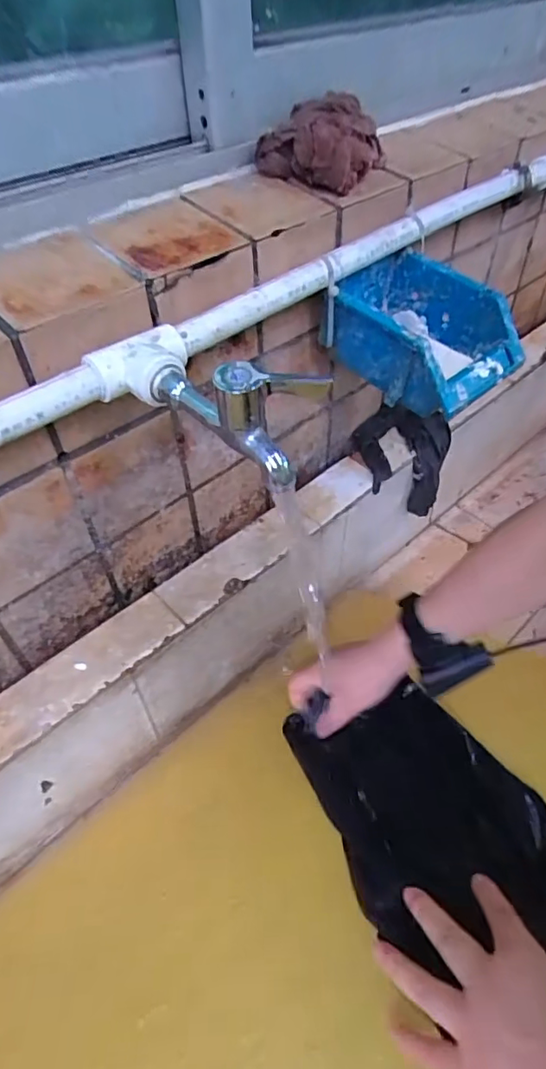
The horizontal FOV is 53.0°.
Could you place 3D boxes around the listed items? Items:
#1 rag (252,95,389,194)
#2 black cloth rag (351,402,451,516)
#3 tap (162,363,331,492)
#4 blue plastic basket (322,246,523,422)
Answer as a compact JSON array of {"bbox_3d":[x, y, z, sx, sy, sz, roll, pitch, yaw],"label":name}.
[{"bbox_3d":[0.047,-0.370,0.514,0.097,0.052,0.128,16,50,16],"label":"rag"},{"bbox_3d":[0.164,-0.087,0.705,0.128,0.101,0.102,-15,49,-11],"label":"black cloth rag"},{"bbox_3d":[-0.031,-0.079,0.347,0.122,0.070,0.035,26,54,24],"label":"tap"},{"bbox_3d":[0.141,-0.194,0.526,0.167,0.075,0.132,32,56,28],"label":"blue plastic basket"}]

